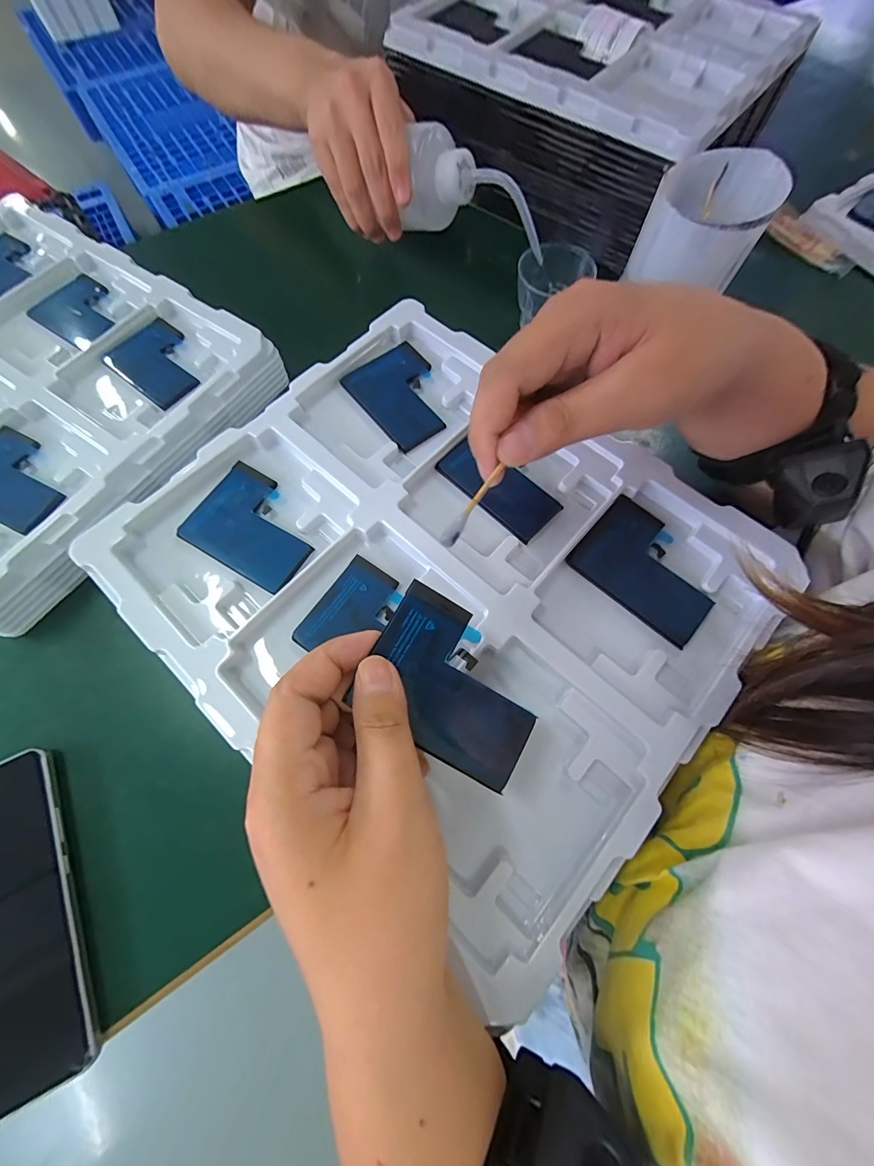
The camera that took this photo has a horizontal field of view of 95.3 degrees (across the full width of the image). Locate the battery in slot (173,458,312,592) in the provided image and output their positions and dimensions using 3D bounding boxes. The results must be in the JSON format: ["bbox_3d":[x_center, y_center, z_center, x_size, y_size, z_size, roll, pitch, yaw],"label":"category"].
[{"bbox_3d":[-0.109,-0.035,0.240,0.077,0.004,0.059,29,72,8],"label":"battery in slot"}]

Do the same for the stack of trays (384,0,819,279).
[{"bbox_3d":[0.153,-0.491,0.405,0.306,0.107,0.263,36,73,11],"label":"stack of trays"}]

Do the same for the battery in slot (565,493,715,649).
[{"bbox_3d":[0.123,-0.010,0.231,0.077,0.005,0.059,41,74,12],"label":"battery in slot"}]

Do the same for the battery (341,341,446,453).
[{"bbox_3d":[-0.022,-0.130,0.274,0.057,0.004,0.077,-36,75,-13],"label":"battery"}]

